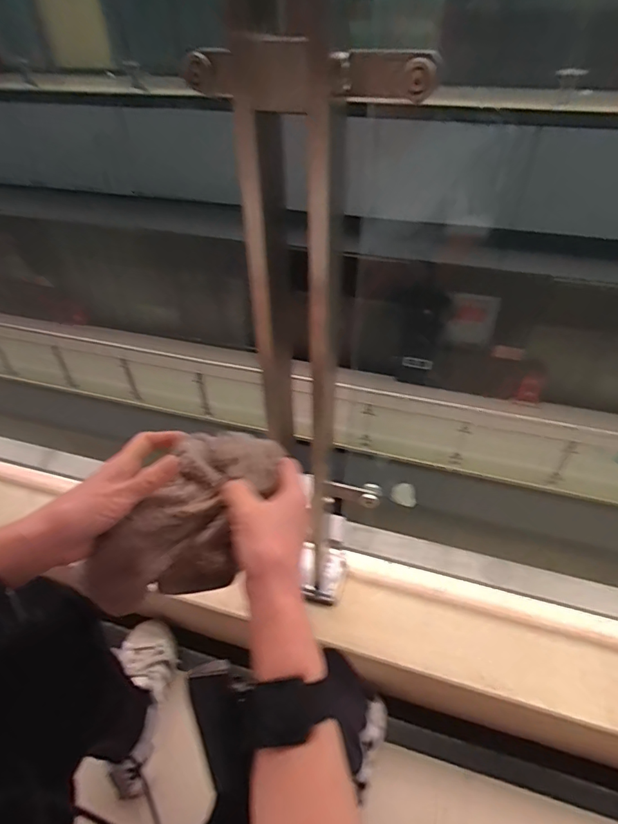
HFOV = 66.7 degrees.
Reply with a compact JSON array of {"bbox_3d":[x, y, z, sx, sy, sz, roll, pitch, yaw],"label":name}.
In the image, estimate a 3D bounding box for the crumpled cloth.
[{"bbox_3d":[-0.101,0.095,0.401,0.083,0.075,0.190,35,78,32],"label":"crumpled cloth"}]

